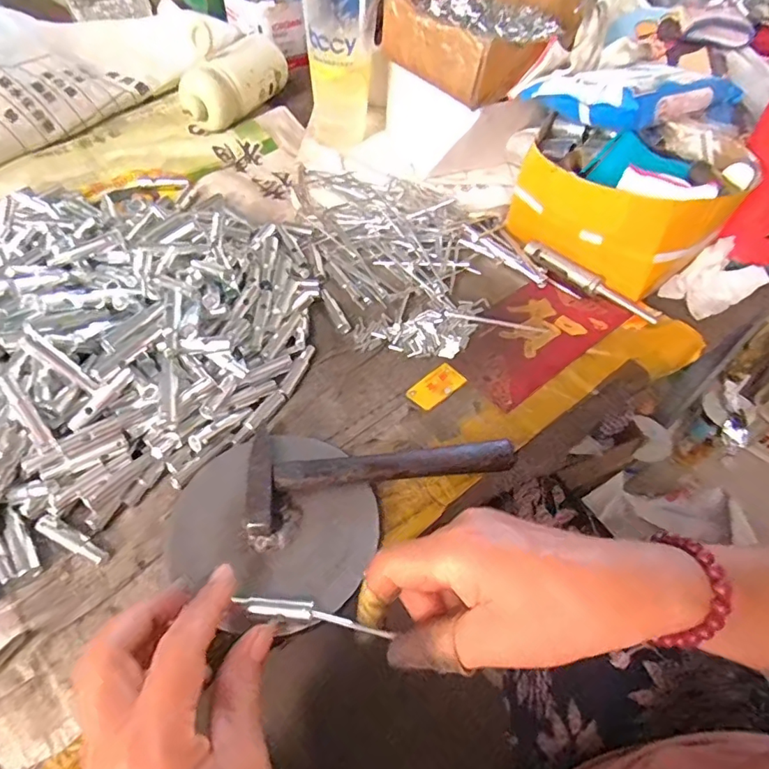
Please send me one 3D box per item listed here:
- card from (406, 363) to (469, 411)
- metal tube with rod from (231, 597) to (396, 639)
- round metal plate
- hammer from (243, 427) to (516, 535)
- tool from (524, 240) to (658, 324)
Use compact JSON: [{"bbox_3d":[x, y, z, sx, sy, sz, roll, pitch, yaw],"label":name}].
[{"bbox_3d":[0.041,0.001,0.398,0.046,0.004,0.025,-36,63,-25],"label":"card"},{"bbox_3d":[-0.038,0.126,0.279,0.086,0.008,0.011,12,54,1],"label":"metal tube with rod"},{"bbox_3d":[-0.069,0.083,0.317,0.117,0.013,0.128,-2,52,2],"label":"round metal plate"},{"bbox_3d":[-0.003,0.051,0.340,0.173,0.028,0.066,-10,55,-11],"label":"hammer"},{"bbox_3d":[0.182,-0.094,0.462,0.017,0.011,0.134,-36,63,-25],"label":"tool"}]

